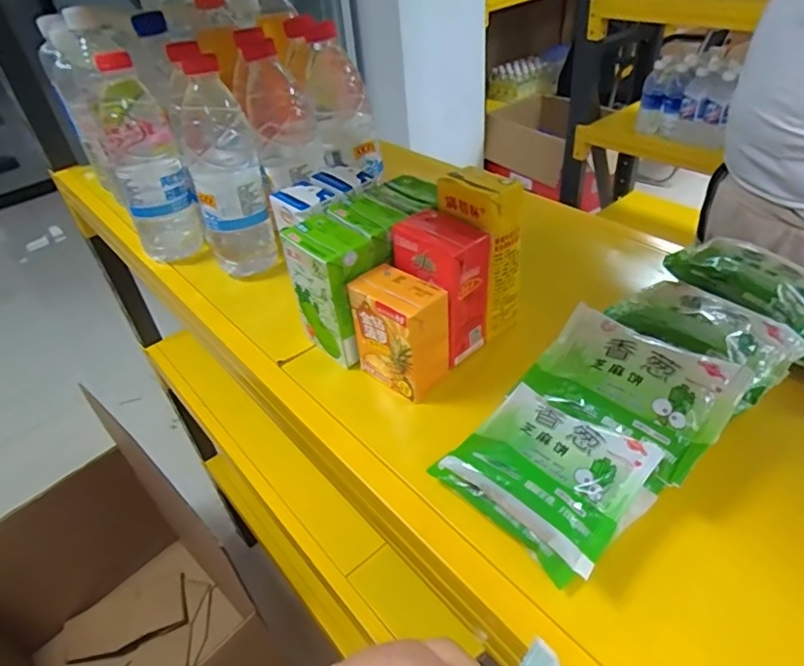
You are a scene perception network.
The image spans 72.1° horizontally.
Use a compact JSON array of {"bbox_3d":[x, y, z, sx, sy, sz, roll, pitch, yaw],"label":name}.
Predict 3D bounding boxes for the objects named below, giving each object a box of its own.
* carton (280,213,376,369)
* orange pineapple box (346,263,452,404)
[{"bbox_3d":[-0.053,-0.034,0.447,0.048,0.102,0.067,-32,46,-27],"label":"carton"},{"bbox_3d":[-0.002,-0.001,0.420,0.064,0.082,0.044,26,50,33],"label":"orange pineapple box"}]

